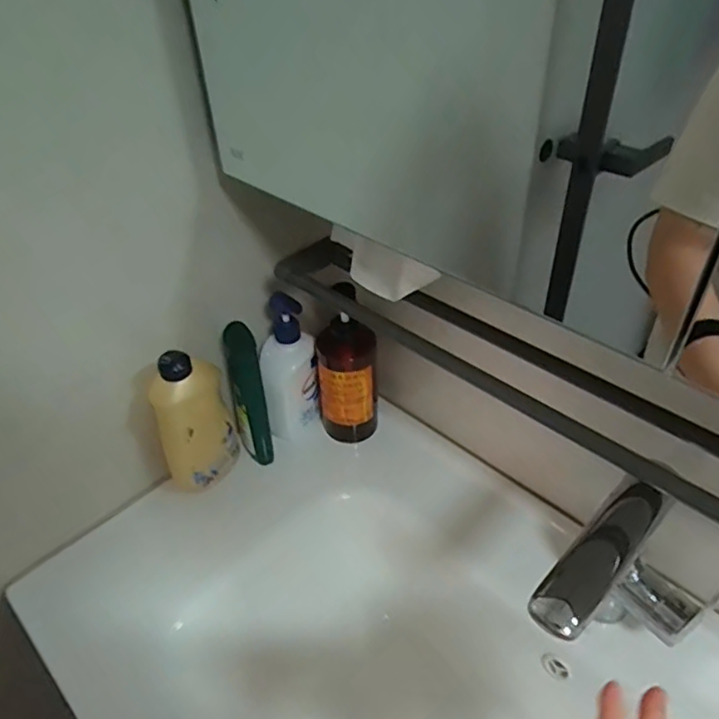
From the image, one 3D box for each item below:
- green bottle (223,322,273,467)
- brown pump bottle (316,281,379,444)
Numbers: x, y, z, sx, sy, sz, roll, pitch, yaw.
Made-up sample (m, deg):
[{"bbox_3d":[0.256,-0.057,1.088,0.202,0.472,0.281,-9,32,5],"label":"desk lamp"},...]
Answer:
[{"bbox_3d":[-0.130,0.042,0.694,0.034,0.179,0.058,-9,41,-7],"label":"green bottle"},{"bbox_3d":[-0.016,0.010,0.711,0.072,0.206,0.060,-3,41,0],"label":"brown pump bottle"}]

